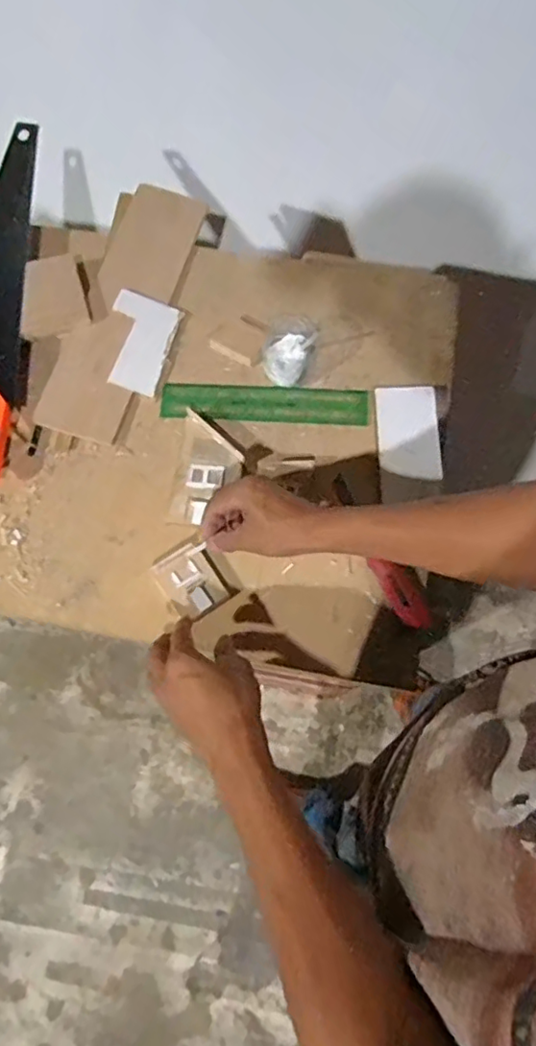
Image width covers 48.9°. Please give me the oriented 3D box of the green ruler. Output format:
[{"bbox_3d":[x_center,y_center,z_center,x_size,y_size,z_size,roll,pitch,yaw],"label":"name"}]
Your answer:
[{"bbox_3d":[-0.004,-0.154,0.747,0.257,0.008,0.051,3,69,2],"label":"green ruler"}]

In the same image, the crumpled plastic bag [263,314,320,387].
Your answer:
[{"bbox_3d":[0.027,-0.225,0.761,0.061,0.022,0.100,11,73,6],"label":"crumpled plastic bag"}]

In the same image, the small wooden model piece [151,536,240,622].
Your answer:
[{"bbox_3d":[-0.084,0.064,0.662,0.065,0.026,0.080,-36,75,-13],"label":"small wooden model piece"}]

